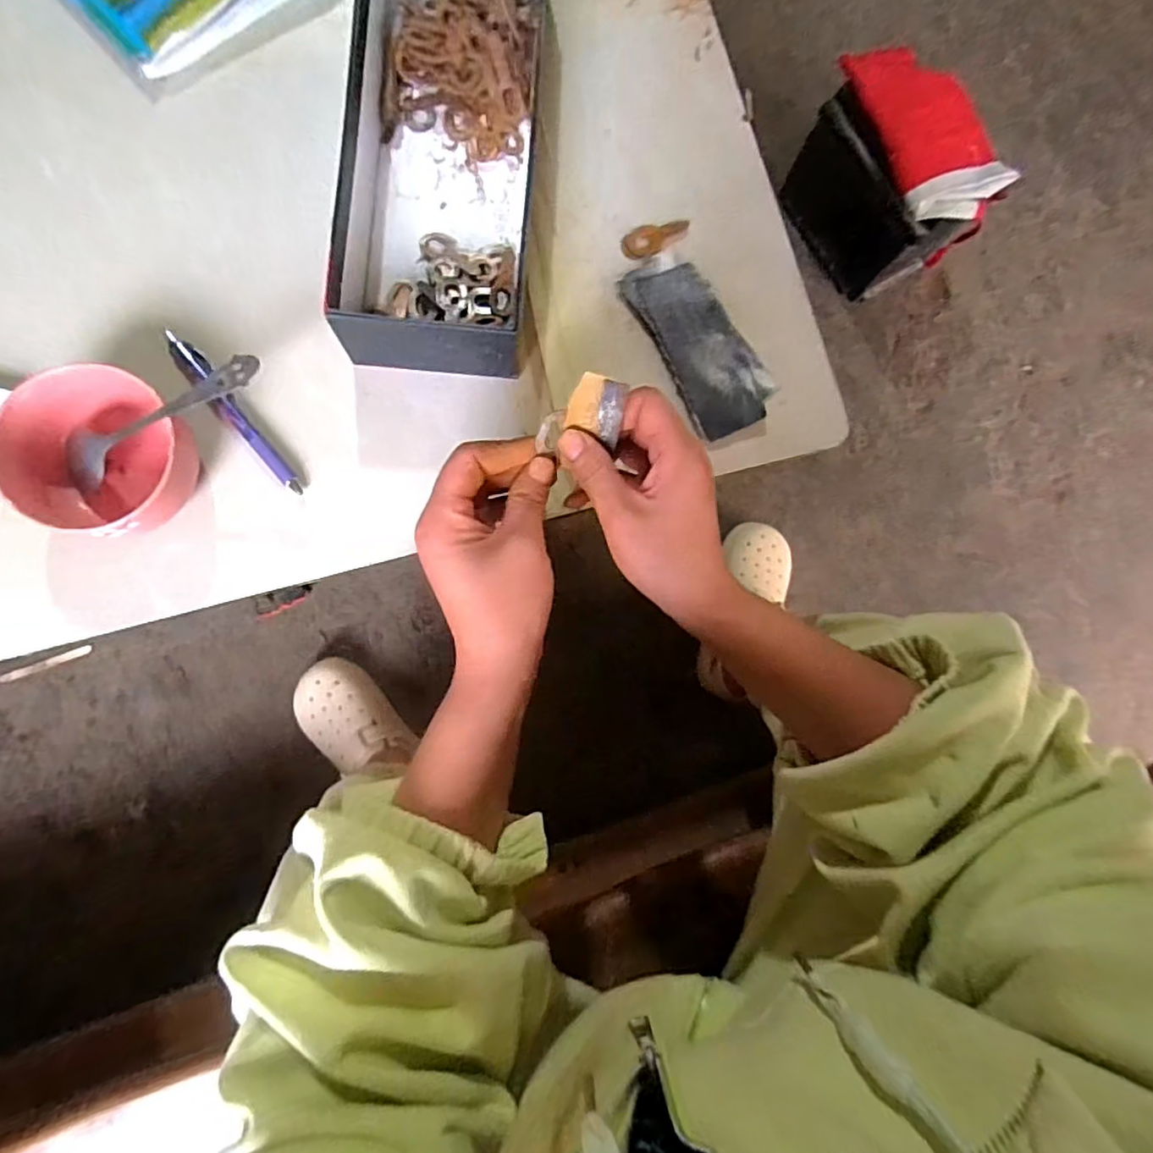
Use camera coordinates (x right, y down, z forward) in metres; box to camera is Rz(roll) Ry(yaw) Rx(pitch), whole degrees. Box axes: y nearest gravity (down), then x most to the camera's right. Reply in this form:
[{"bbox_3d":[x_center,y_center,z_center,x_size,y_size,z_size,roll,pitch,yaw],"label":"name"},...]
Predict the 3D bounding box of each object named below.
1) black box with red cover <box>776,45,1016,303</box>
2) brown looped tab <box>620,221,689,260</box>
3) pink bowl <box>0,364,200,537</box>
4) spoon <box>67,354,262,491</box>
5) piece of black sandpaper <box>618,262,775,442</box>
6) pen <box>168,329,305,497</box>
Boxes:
[{"bbox_3d":[0.461,-0.562,0.879,0.204,0.199,0.232,-27,86,-9],"label":"black box with red cover"},{"bbox_3d":[0.061,-0.260,0.458,0.054,0.004,0.025,-21,85,-8],"label":"brown looped tab"},{"bbox_3d":[-0.298,-0.076,0.376,0.104,0.045,0.095,1,83,-6],"label":"pink bowl"},{"bbox_3d":[-0.251,-0.095,0.356,0.150,0.017,0.038,-23,84,13],"label":"spoon"},{"bbox_3d":[0.094,-0.177,0.450,0.071,0.006,0.141,-31,87,-9],"label":"piece of black sandpaper"},{"bbox_3d":[-0.235,-0.111,0.405,0.017,0.008,0.136,-37,88,-9],"label":"pen"}]

